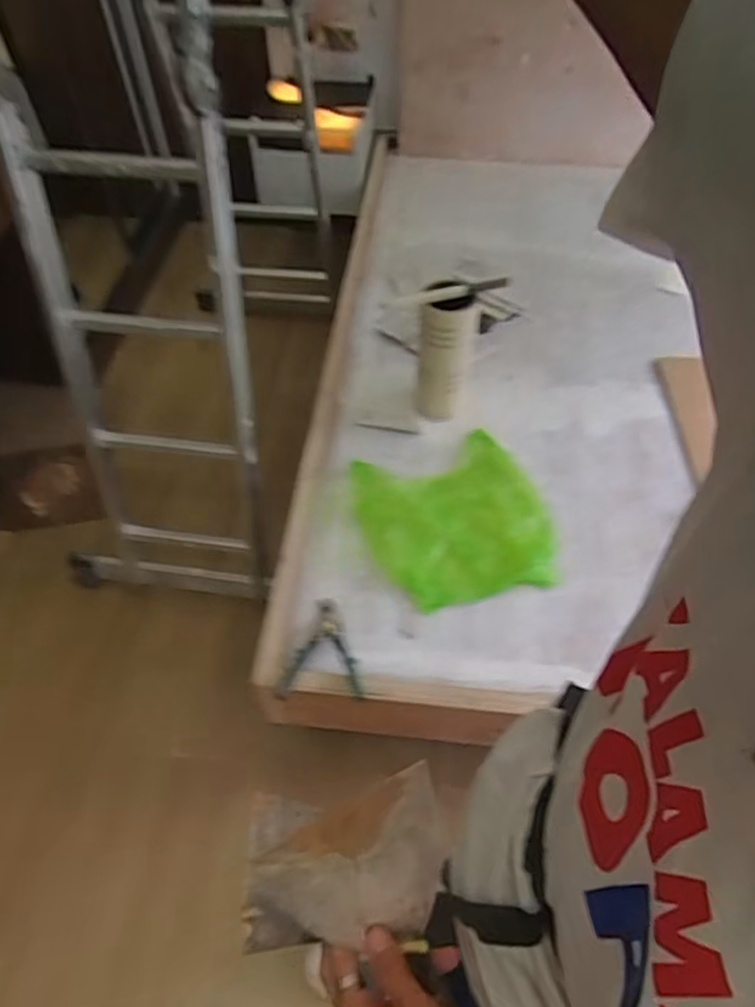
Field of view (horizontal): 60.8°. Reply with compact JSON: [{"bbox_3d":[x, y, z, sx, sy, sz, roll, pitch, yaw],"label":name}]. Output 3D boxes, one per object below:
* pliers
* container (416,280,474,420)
[{"bbox_3d":[-0.107,0.251,1.127,0.136,0.021,0.188,-1,46,-9],"label":"pliers"},{"bbox_3d":[0.144,-0.325,1.401,0.105,0.275,0.122,4,53,3],"label":"container"}]

